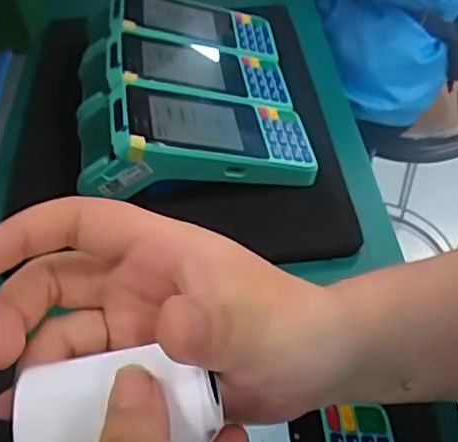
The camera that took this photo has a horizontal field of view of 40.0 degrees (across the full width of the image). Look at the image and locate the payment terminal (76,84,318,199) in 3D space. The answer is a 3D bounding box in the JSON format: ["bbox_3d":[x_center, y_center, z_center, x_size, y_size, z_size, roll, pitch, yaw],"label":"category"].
[{"bbox_3d":[-0.026,-0.063,0.469,0.175,0.056,0.088,-7,45,-5],"label":"payment terminal"}]

